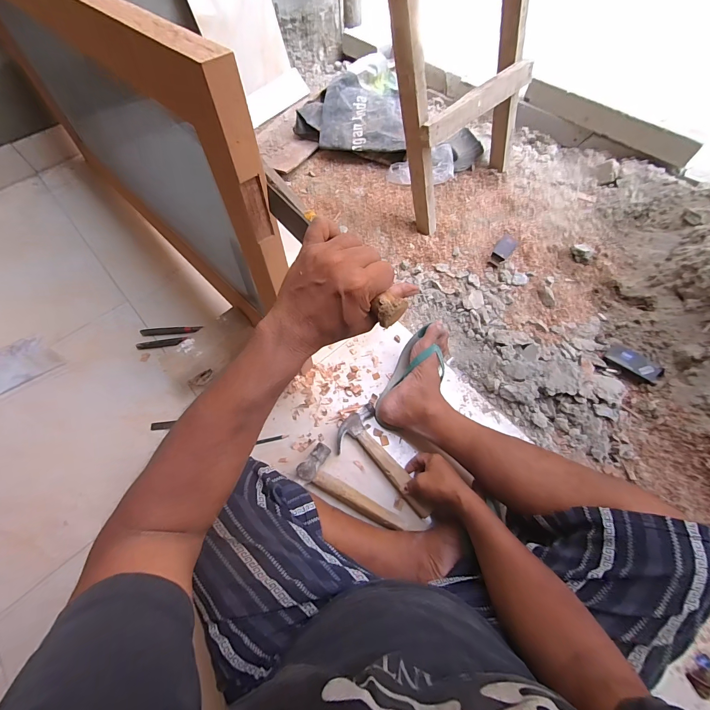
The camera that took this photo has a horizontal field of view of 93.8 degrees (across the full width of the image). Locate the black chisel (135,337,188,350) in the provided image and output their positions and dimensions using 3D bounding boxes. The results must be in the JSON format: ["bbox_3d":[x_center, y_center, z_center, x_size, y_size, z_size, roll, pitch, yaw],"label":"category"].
[{"bbox_3d":[-0.476,-0.028,0.817,0.121,0.011,0.020,-9,64,-5],"label":"black chisel"}]

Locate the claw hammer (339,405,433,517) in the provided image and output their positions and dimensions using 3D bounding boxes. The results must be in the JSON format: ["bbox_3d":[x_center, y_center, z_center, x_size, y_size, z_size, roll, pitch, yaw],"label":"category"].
[{"bbox_3d":[0.061,0.230,0.699,0.111,0.032,0.247,-34,68,-16],"label":"claw hammer"}]

